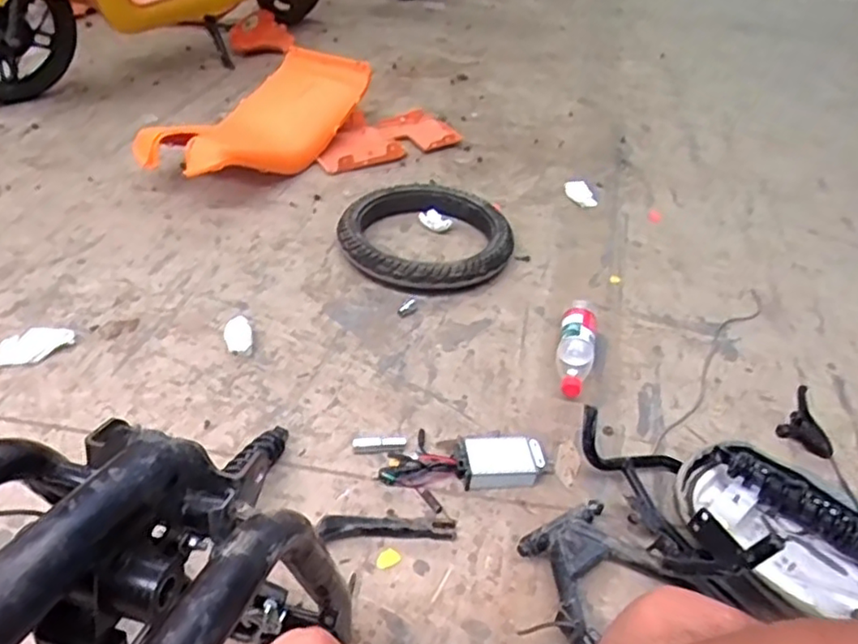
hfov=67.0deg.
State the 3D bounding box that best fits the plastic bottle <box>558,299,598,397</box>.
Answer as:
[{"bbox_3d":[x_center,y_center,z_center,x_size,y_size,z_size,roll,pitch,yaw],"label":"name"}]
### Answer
[{"bbox_3d":[0.265,0.042,1.151,0.063,0.058,0.207,12,58,5],"label":"plastic bottle"}]

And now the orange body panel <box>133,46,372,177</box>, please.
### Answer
[{"bbox_3d":[-0.397,-0.471,1.545,0.237,0.210,0.544,26,43,21],"label":"orange body panel"}]

